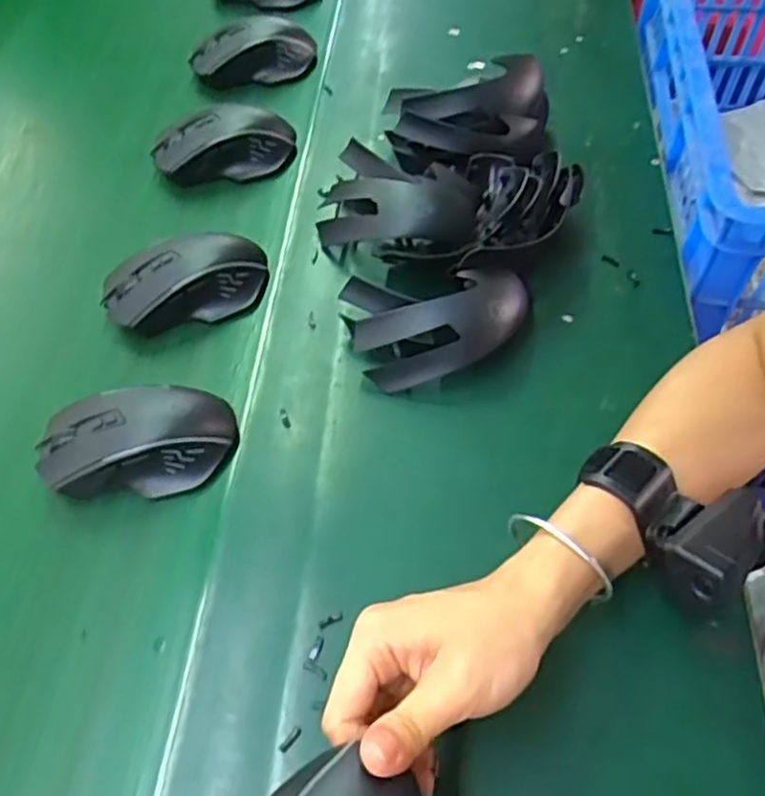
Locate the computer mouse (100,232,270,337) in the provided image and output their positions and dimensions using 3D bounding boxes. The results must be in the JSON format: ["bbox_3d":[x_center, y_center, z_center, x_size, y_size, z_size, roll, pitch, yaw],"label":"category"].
[{"bbox_3d":[-0.143,-0.087,0.520,0.119,0.038,0.060,-13,56,-7],"label":"computer mouse"}]

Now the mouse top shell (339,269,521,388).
[{"bbox_3d":[0.037,-0.046,0.471,0.117,0.052,0.058,-7,56,-3],"label":"mouse top shell"}]

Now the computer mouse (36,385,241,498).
[{"bbox_3d":[-0.153,0.024,0.445,0.117,0.036,0.068,-11,56,-5],"label":"computer mouse"}]

